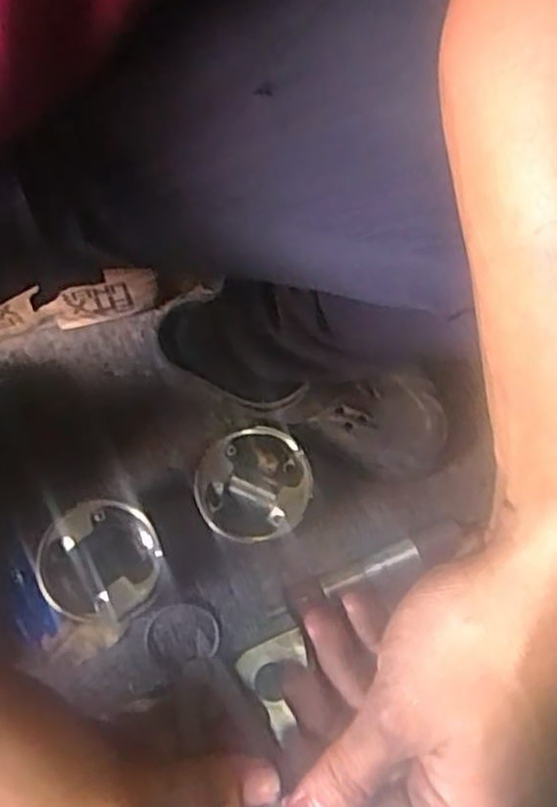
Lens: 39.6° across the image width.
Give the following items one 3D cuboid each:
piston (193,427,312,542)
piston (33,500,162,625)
[{"bbox_3d":[-0.020,0.070,0.632,0.088,0.081,0.085,0,74,0],"label":"piston"},{"bbox_3d":[-0.137,0.126,0.614,0.084,0.083,0.087,0,74,0],"label":"piston"}]

